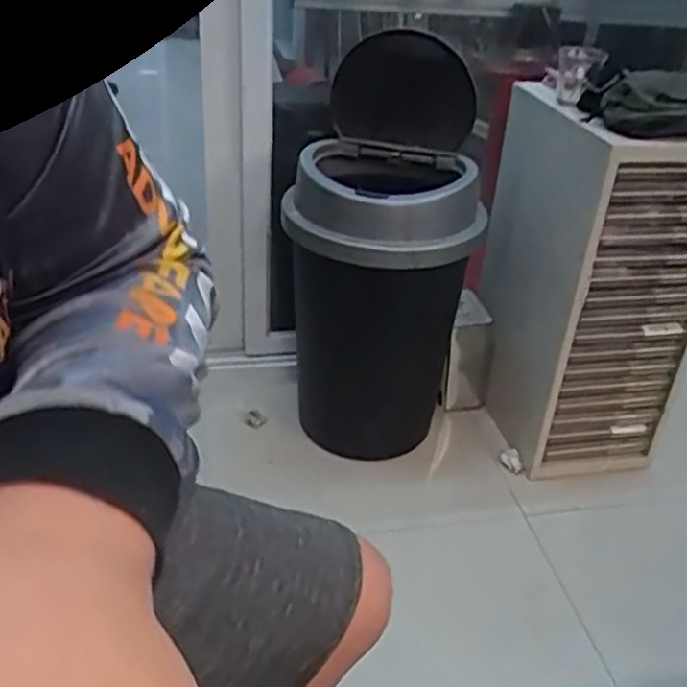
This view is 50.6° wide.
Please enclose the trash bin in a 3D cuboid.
[{"bbox_3d":[0.067,-0.145,1.383,0.332,0.748,0.318,11,33,12],"label":"trash bin"}]

